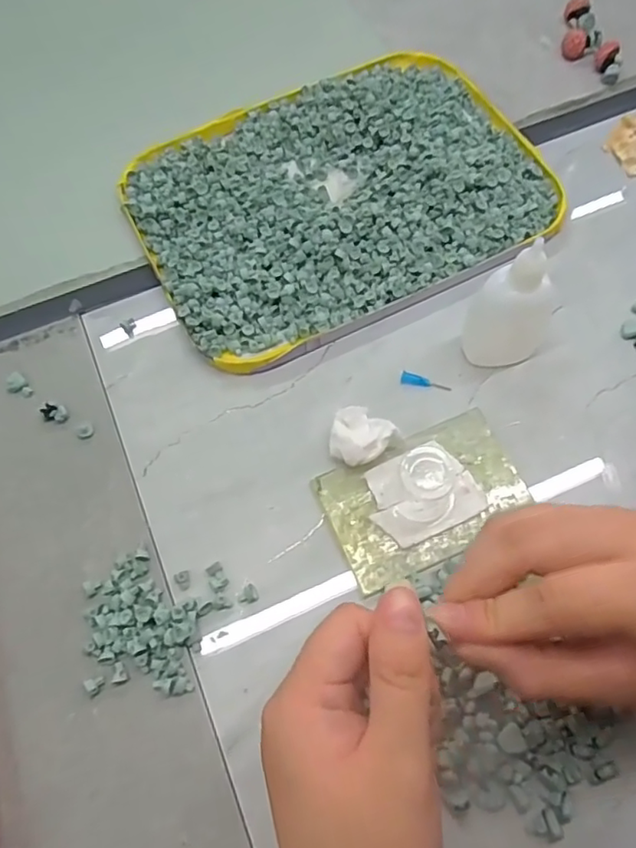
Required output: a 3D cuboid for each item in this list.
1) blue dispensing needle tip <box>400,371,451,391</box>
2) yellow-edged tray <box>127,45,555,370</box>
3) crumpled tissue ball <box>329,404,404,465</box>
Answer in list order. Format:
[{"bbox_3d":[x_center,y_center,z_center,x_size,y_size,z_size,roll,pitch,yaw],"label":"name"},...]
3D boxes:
[{"bbox_3d":[0.065,-0.025,0.348,0.030,0.004,0.007,13,65,10],"label":"blue dispensing needle tip"},{"bbox_3d":[0.015,-0.160,0.402,0.269,0.027,0.203,-23,65,-8],"label":"yellow-edged tray"},{"bbox_3d":[0.024,0.008,0.324,0.034,0.020,0.030,33,70,17],"label":"crumpled tissue ball"}]

